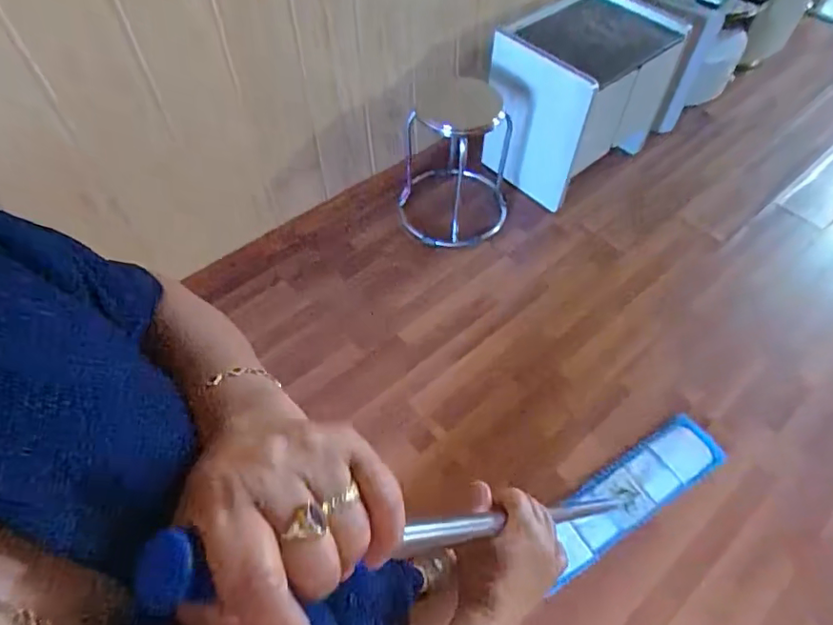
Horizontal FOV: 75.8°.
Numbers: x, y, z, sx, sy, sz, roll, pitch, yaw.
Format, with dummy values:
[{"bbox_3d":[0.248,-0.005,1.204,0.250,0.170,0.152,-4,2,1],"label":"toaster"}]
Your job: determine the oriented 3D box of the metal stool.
[{"bbox_3d":[0.118,-0.506,1.714,0.359,0.515,0.317,6,55,6],"label":"metal stool"}]

